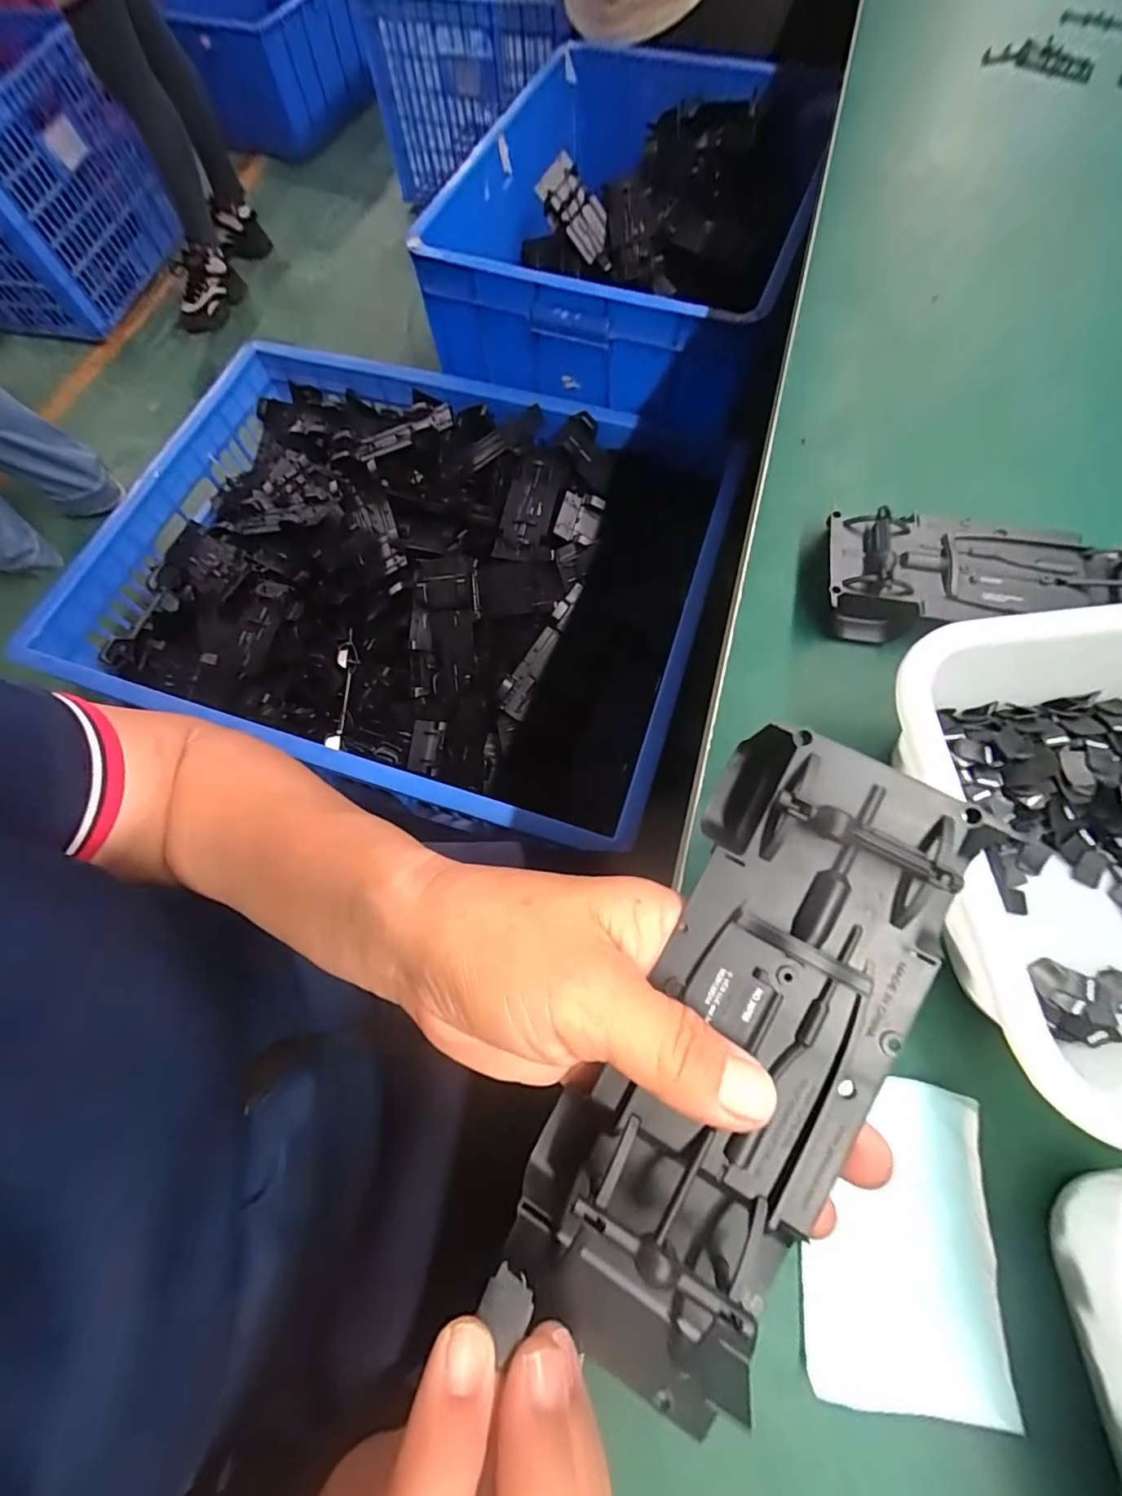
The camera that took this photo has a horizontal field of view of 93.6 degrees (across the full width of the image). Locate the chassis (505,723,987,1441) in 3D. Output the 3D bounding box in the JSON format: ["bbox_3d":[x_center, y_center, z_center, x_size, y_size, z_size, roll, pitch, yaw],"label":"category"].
[{"bbox_3d":[0.054,0.091,0.157,0.076,0.033,0.189,25,88,11],"label":"chassis"}]

